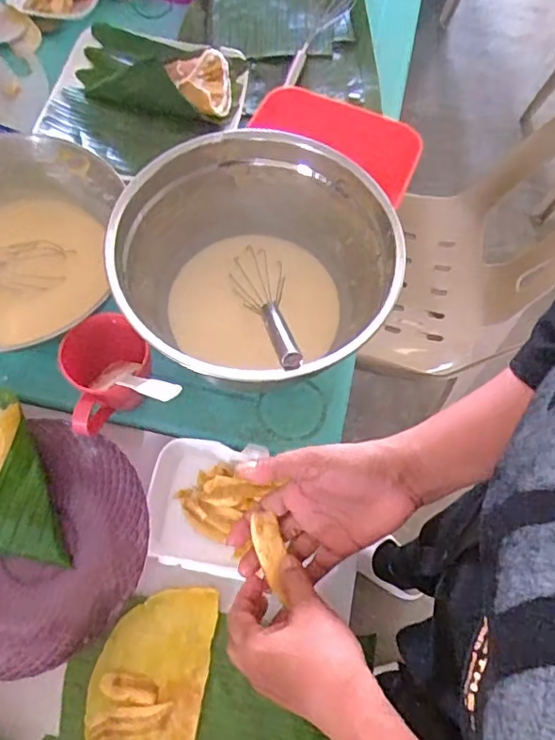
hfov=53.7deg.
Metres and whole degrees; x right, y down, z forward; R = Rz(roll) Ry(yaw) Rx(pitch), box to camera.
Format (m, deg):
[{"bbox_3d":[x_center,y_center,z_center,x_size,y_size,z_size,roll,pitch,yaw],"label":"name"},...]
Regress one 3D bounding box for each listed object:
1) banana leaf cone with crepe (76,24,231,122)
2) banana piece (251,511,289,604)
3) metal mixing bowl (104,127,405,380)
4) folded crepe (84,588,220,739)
[{"bbox_3d":[-0.157,-0.383,0.700,0.196,0.033,0.132,15,69,3],"label":"banana leaf cone with crepe"},{"bbox_3d":[-0.005,0.144,0.427,0.022,0.016,0.065,-12,68,-7],"label":"banana piece"},{"bbox_3d":[-0.023,-0.093,0.517,0.228,0.119,0.244,1,69,-2],"label":"metal mixing bowl"},{"bbox_3d":[-0.109,0.269,0.458,0.092,0.010,0.165,10,69,1],"label":"folded crepe"}]

